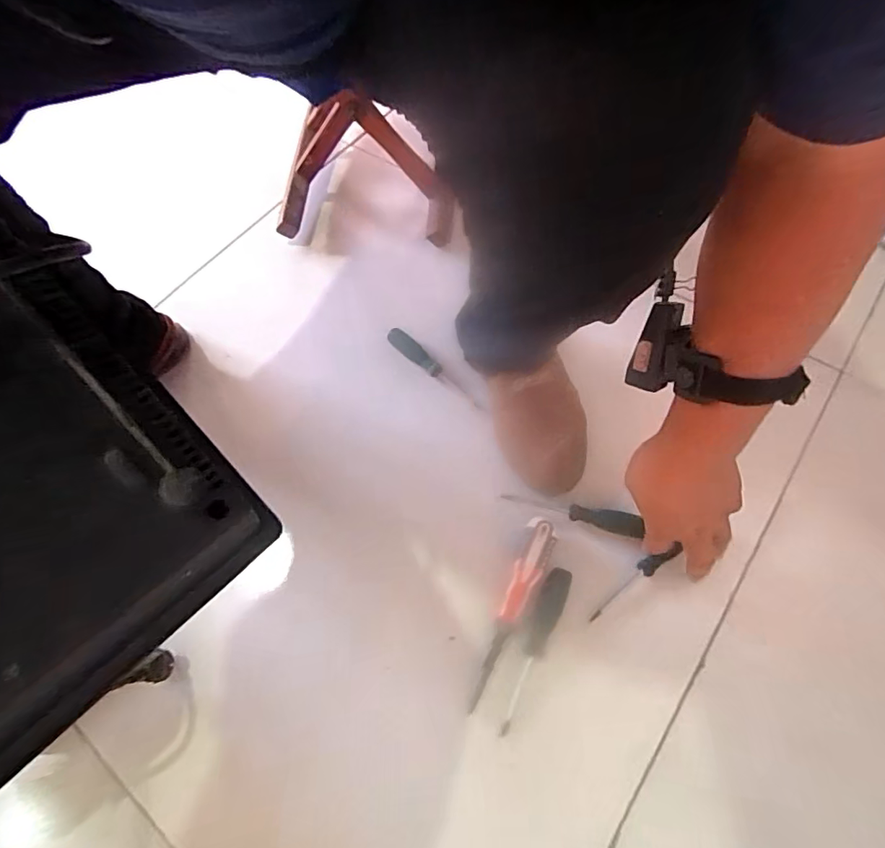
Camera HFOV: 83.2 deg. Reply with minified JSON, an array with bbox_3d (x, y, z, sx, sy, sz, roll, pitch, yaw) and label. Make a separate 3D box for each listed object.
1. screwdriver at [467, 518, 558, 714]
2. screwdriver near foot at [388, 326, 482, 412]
[{"bbox_3d":[0.063,0.178,0.479,0.026,0.030,0.179,26,70,17],"label":"screwdriver"},{"bbox_3d":[-0.010,-0.069,0.627,0.158,0.015,0.021,41,75,21],"label":"screwdriver near foot"}]

